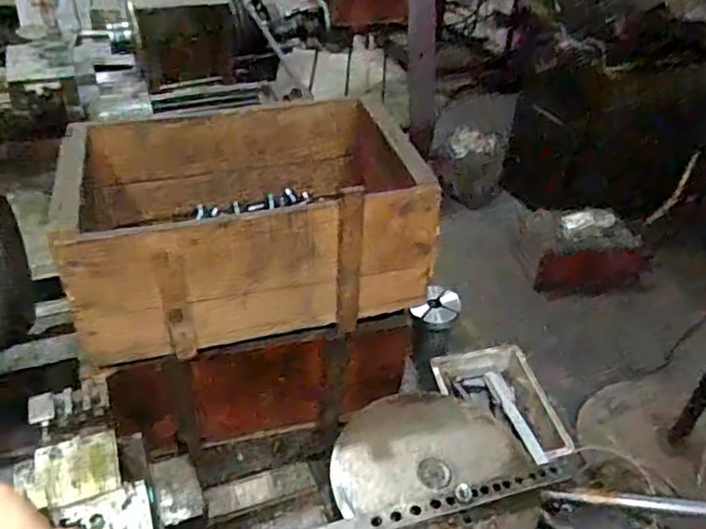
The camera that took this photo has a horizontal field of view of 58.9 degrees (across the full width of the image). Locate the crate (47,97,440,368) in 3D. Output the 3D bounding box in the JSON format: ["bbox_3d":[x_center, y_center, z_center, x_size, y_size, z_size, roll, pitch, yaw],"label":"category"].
[{"bbox_3d":[-0.119,-0.056,0.697,0.346,0.150,0.257,-8,39,-15],"label":"crate"}]

